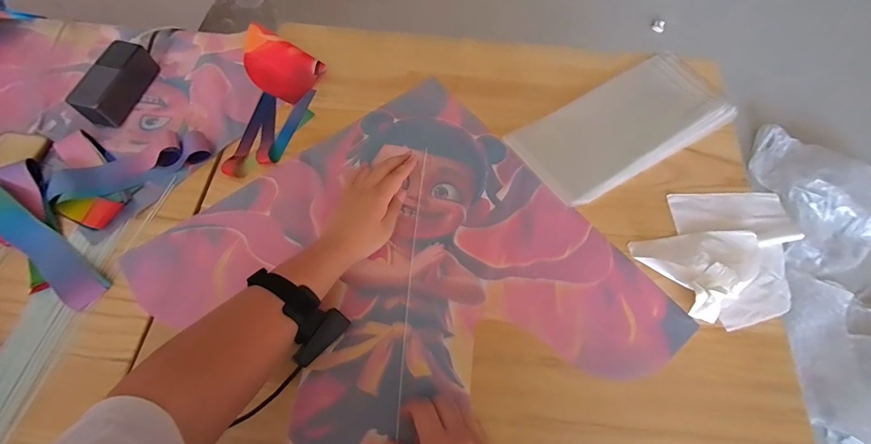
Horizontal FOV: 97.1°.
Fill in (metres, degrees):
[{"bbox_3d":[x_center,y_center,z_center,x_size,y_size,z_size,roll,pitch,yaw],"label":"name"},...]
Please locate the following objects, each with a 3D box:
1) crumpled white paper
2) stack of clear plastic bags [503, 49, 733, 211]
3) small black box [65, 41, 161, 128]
[{"bbox_3d":[0.395,0.036,0.514,0.220,0.031,0.179,-29,68,-14],"label":"crumpled white paper"},{"bbox_3d":[0.291,-0.157,0.590,0.341,0.032,0.163,-28,68,-10],"label":"stack of clear plastic bags"},{"bbox_3d":[-0.506,-0.221,0.610,0.060,0.050,0.140,11,64,5],"label":"small black box"}]

